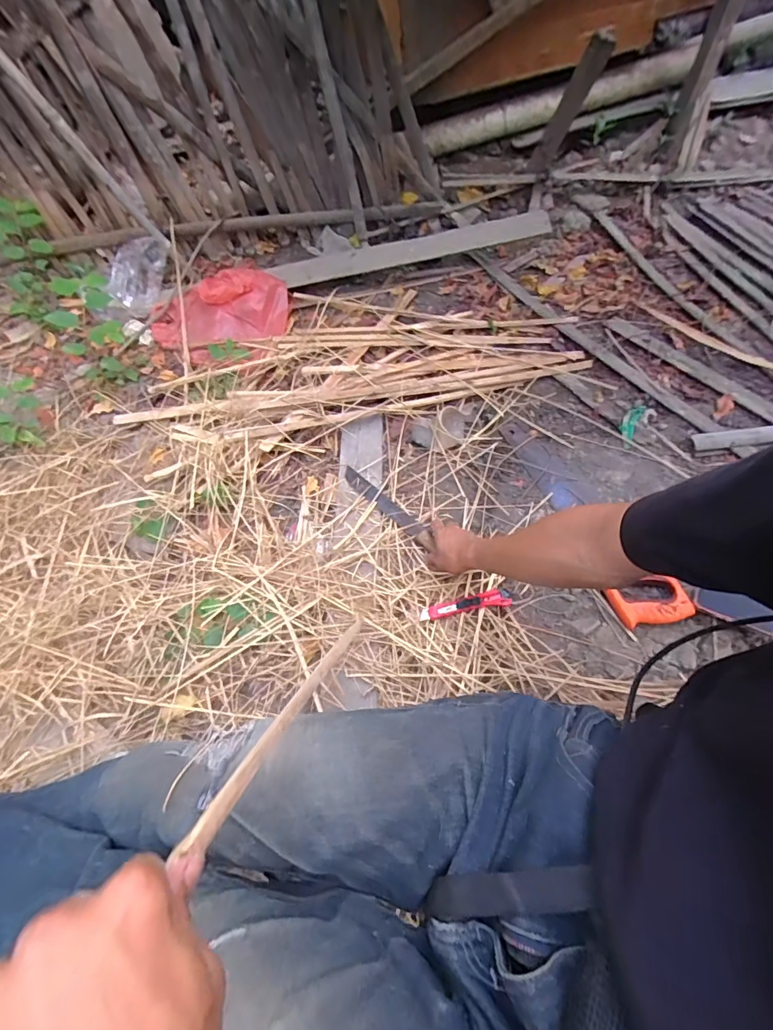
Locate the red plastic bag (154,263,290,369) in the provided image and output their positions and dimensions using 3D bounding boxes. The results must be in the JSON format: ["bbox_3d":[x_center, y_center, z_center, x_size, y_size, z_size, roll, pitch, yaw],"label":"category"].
[{"bbox_3d":[-0.484,-0.551,1.239,0.393,0.113,0.281,0,55,7],"label":"red plastic bag"}]

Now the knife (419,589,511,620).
[{"bbox_3d":[0.136,0.155,0.770,0.157,0.012,0.033,-12,55,-1],"label":"knife"}]

